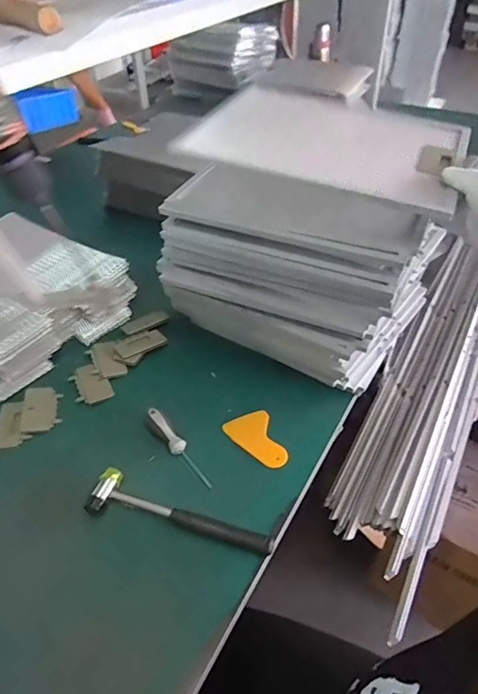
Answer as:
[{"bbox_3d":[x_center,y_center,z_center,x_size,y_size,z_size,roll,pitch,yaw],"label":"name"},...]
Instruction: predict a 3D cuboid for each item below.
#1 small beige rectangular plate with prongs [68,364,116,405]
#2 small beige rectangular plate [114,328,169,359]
[{"bbox_3d":[-0.243,0.061,0.773,0.055,0.009,0.078,-24,48,-21],"label":"small beige rectangular plate with prongs"},{"bbox_3d":[-0.173,-0.007,0.827,0.087,0.005,0.043,-22,53,-27],"label":"small beige rectangular plate"}]

